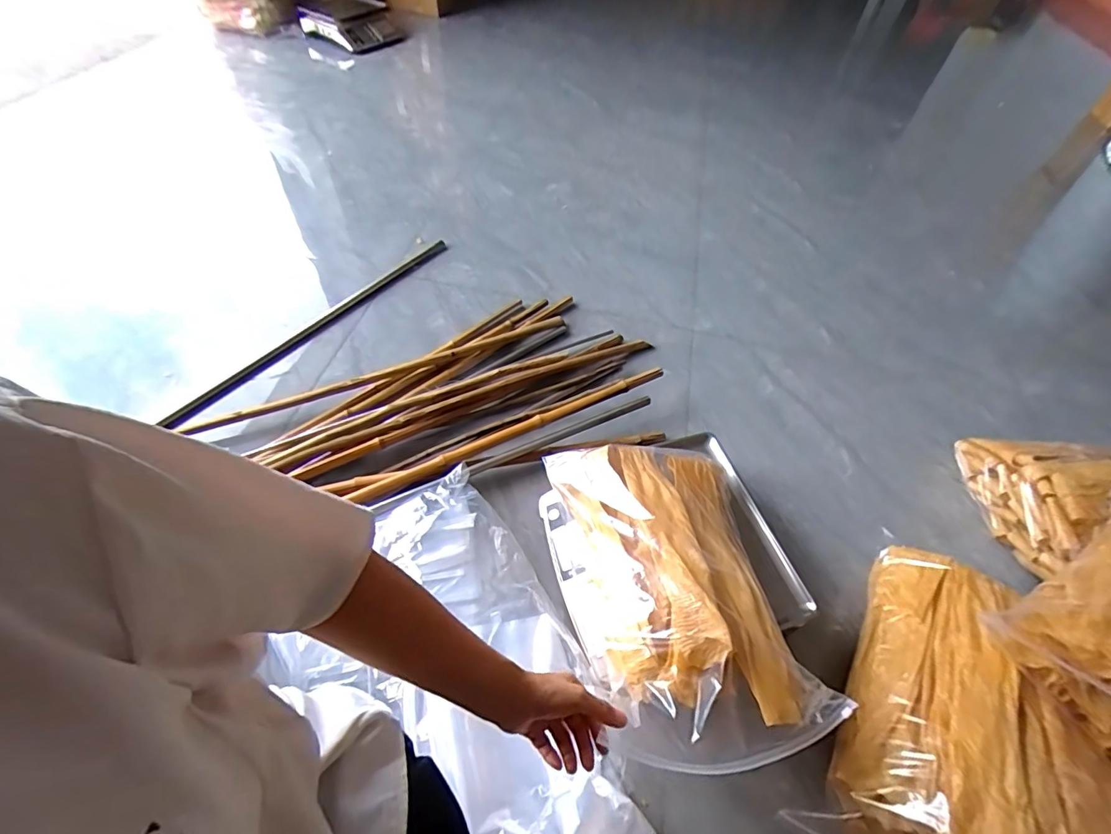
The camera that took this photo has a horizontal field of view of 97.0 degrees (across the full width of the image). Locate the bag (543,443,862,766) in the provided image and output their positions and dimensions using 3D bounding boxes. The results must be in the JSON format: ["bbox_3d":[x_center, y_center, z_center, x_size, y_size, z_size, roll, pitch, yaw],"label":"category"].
[{"bbox_3d":[0.168,0.204,0.669,0.247,0.129,0.432,-8,54,-11],"label":"bag"}]

